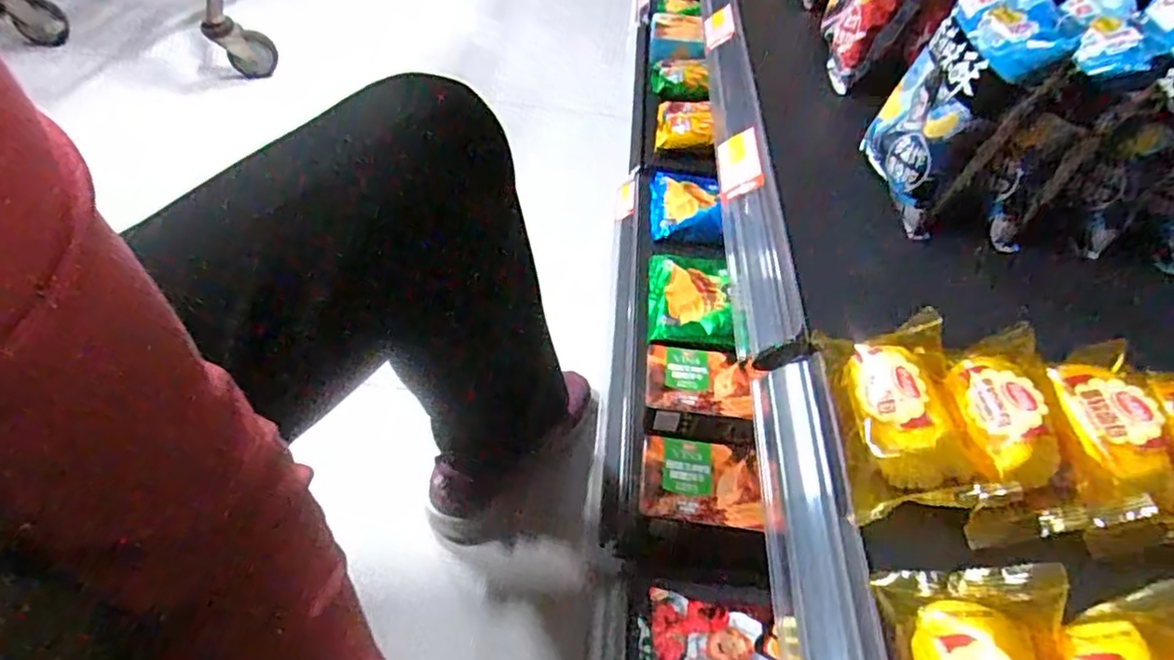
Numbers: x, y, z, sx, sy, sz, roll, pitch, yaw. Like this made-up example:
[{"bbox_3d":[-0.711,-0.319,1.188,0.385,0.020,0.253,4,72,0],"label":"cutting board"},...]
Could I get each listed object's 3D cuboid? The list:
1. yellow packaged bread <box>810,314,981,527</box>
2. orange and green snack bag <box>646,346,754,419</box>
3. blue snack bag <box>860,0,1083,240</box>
[{"bbox_3d":[0.168,0.042,0.347,0.068,0.041,0.114,7,47,1],"label":"yellow packaged bread"},{"bbox_3d":[0.126,0.065,0.750,0.117,0.040,0.089,9,47,2],"label":"orange and green snack bag"},{"bbox_3d":[0.266,-0.170,0.475,0.064,0.149,0.123,9,47,3],"label":"blue snack bag"}]

